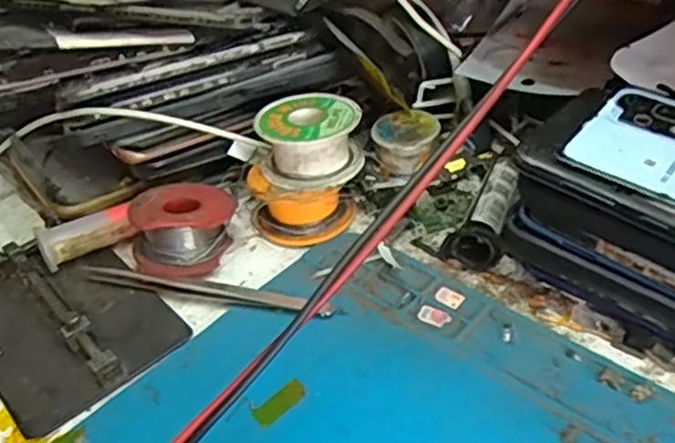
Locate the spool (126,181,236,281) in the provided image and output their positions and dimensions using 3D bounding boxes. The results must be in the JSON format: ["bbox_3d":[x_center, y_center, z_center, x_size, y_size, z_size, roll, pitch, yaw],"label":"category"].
[{"bbox_3d":[-0.078,0.005,0.341,0.049,0.031,0.044,-3,39,5],"label":"spool"}]

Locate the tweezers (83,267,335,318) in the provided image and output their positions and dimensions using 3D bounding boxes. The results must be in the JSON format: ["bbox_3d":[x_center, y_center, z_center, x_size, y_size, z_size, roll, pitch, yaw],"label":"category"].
[{"bbox_3d":[-0.064,0.032,0.326,0.130,0.006,0.014,7,41,17],"label":"tweezers"}]

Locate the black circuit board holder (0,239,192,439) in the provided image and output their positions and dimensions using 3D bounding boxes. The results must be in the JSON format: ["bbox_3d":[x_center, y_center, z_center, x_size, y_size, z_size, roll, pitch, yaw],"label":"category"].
[{"bbox_3d":[-0.132,0.042,0.319,0.079,0.014,0.116,-33,45,-28],"label":"black circuit board holder"}]

